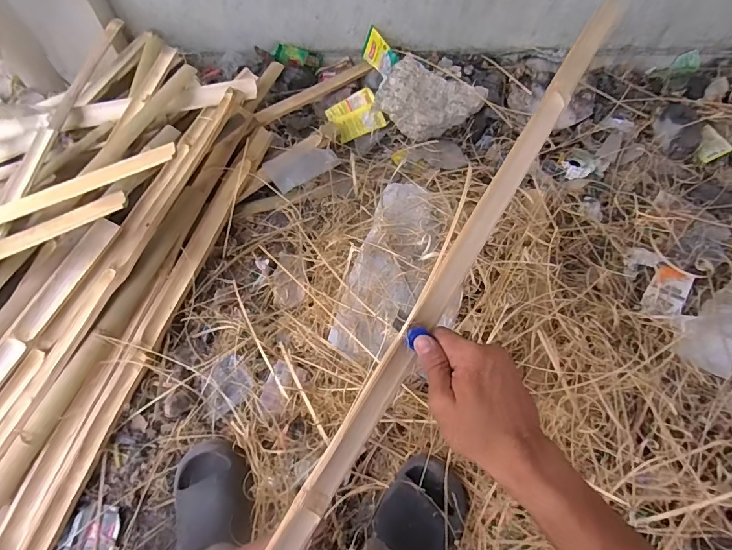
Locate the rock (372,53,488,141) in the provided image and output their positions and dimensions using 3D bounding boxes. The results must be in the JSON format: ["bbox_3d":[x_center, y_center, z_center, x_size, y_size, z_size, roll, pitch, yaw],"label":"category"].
[{"bbox_3d":[0.148,-0.403,0.939,0.229,0.074,0.151,19,63,9],"label":"rock"}]

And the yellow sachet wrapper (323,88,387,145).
[{"bbox_3d":[-0.025,-0.381,0.980,0.120,0.020,0.098,-26,94,-1],"label":"yellow sachet wrapper"}]

